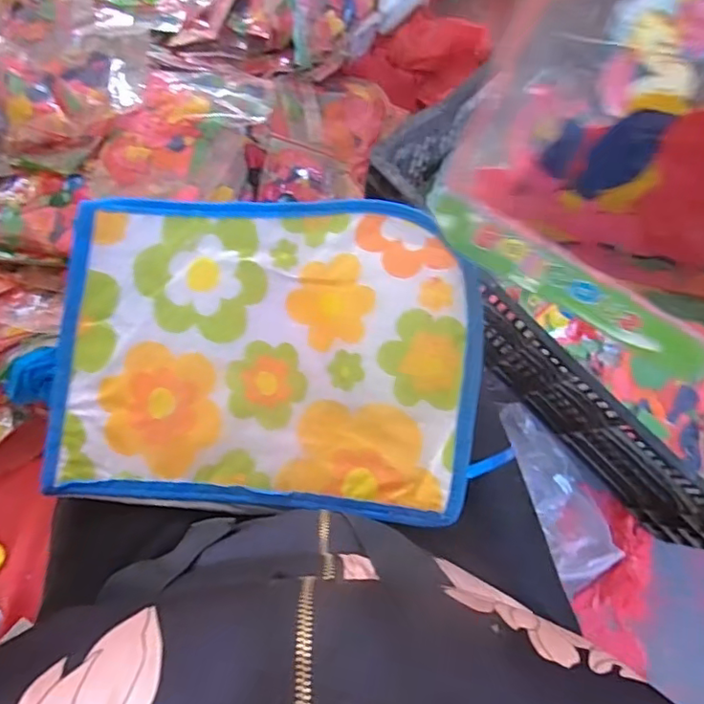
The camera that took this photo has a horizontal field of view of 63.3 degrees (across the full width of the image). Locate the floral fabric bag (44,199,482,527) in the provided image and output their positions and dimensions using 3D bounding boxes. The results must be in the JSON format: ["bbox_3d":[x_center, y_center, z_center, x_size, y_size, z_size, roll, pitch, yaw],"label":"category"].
[{"bbox_3d":[-0.054,-0.001,0.366,0.255,0.040,0.191,4,78,0],"label":"floral fabric bag"}]

